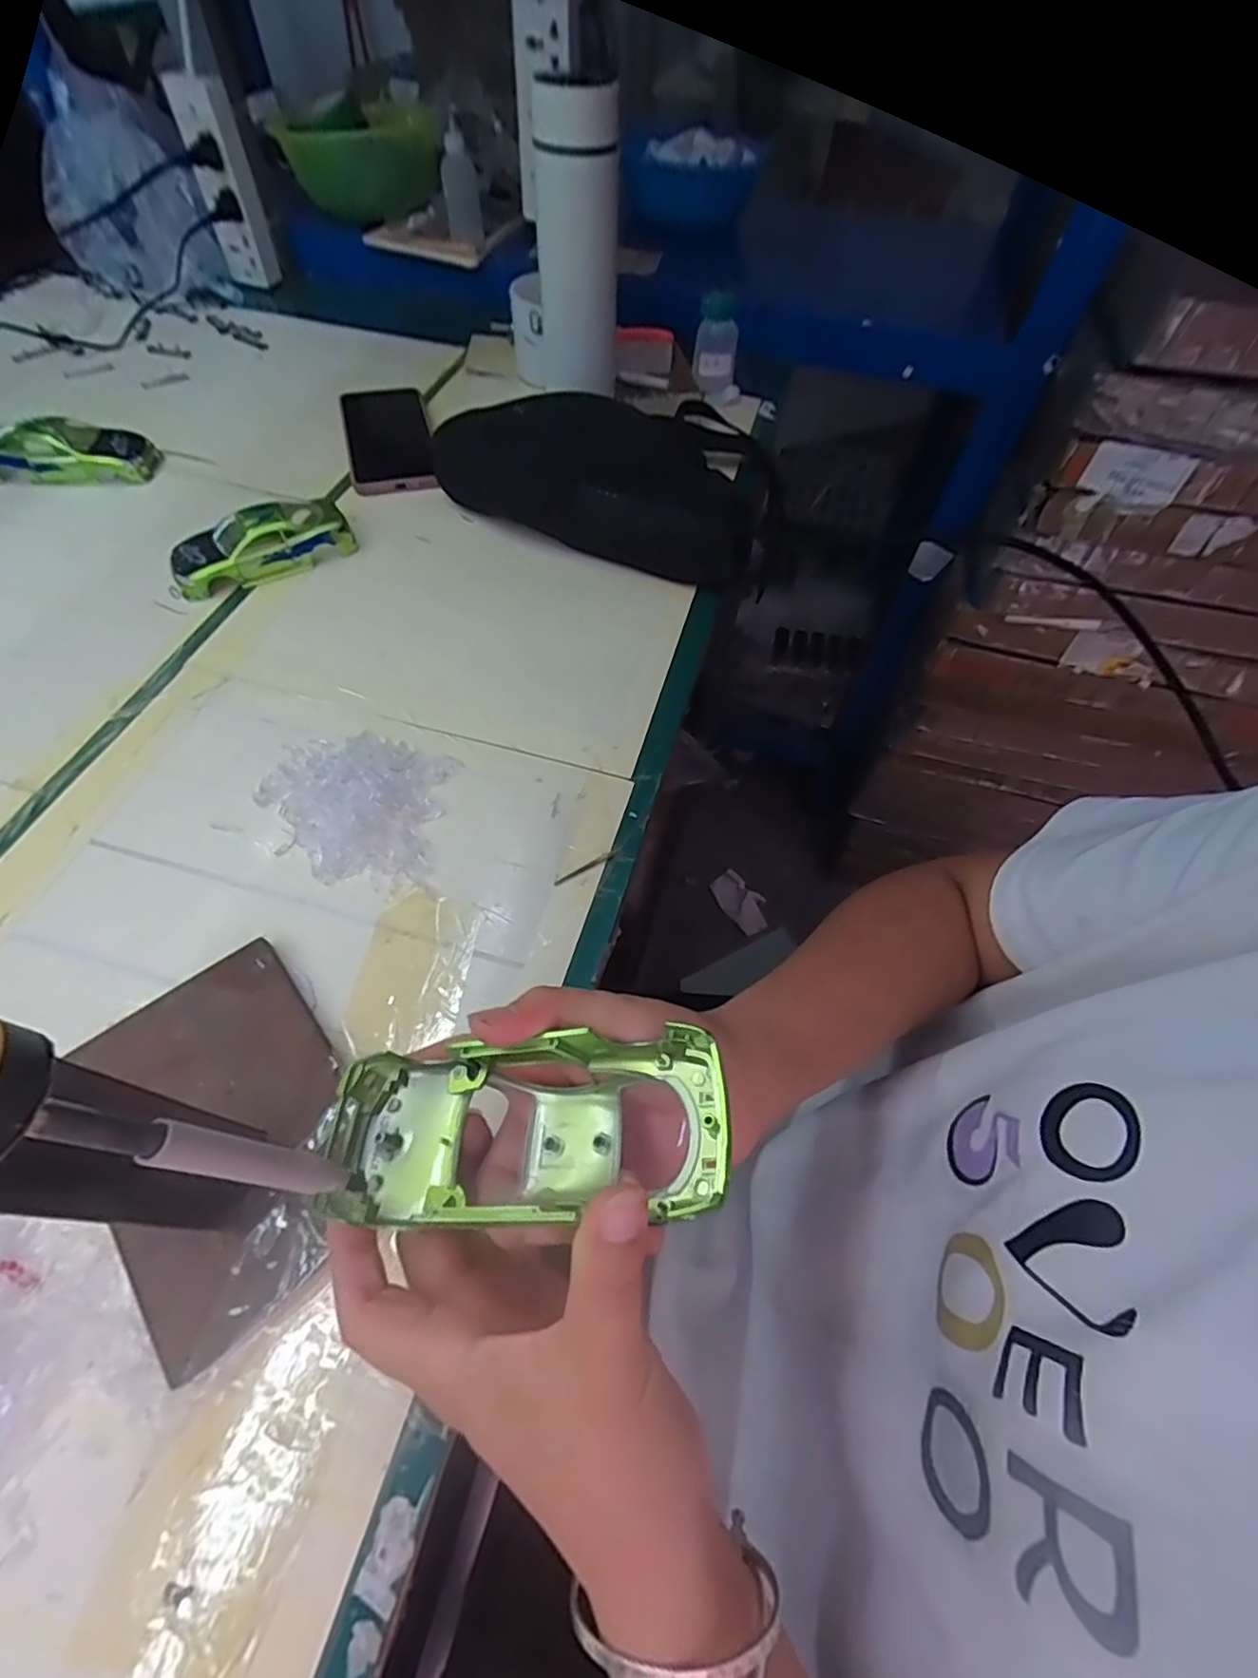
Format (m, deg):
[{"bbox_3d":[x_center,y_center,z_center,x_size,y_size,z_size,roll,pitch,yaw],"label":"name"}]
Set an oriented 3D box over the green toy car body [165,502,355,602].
[{"bbox_3d":[-0.280,-0.227,0.493,0.127,0.035,0.055,-21,62,-16],"label":"green toy car body"}]

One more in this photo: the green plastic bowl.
[{"bbox_3d":[-0.316,-0.800,0.756,0.153,0.081,0.133,23,59,10],"label":"green plastic bowl"}]

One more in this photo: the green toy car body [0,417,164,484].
[{"bbox_3d":[-0.475,-0.327,0.543,0.125,0.032,0.049,-4,58,-7],"label":"green toy car body"}]

